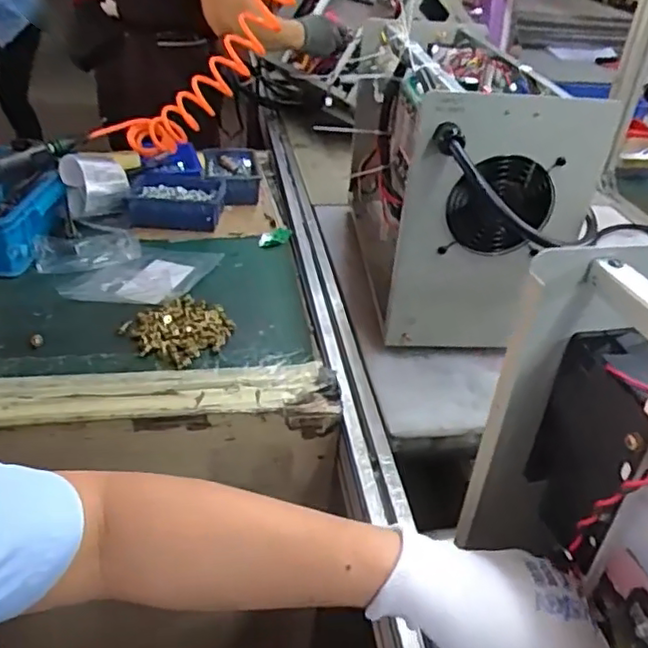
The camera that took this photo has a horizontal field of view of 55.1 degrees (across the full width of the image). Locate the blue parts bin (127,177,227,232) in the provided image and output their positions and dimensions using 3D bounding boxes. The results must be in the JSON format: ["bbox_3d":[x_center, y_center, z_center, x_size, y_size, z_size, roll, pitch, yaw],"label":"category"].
[{"bbox_3d":[-0.233,-0.191,0.986,0.146,0.052,0.098,3,34,-2],"label":"blue parts bin"}]

